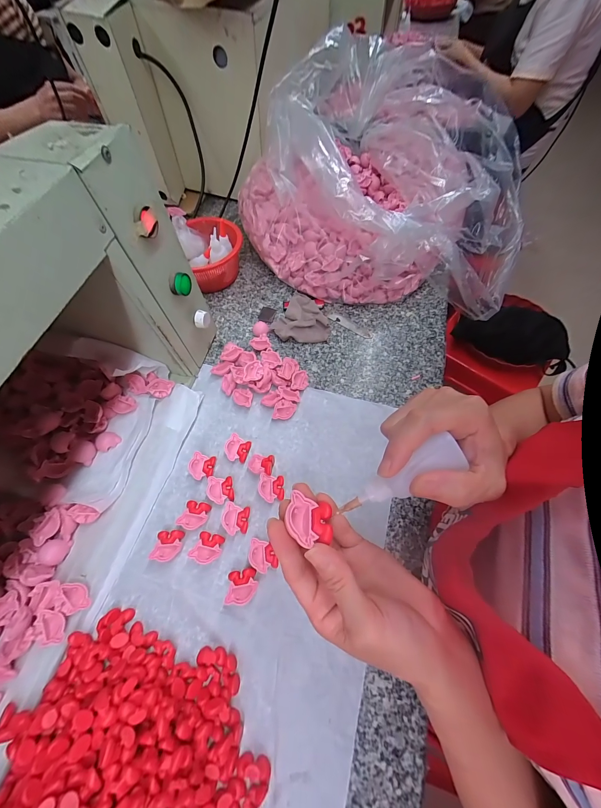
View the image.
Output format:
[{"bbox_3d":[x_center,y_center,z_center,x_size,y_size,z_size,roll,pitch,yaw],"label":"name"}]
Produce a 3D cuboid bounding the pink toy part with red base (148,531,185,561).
[{"bbox_3d":[-0.161,0.173,0.353,0.031,0.017,0.034,4,63,3],"label":"pink toy part with red base"}]

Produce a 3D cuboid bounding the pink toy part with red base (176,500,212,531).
[{"bbox_3d":[-0.134,0.142,0.368,0.033,0.015,0.034,14,64,9],"label":"pink toy part with red base"}]

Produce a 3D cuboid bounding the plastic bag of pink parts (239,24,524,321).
[{"bbox_3d":[0.189,-0.448,0.547,0.514,0.203,0.558,22,65,12],"label":"plastic bag of pink parts"}]

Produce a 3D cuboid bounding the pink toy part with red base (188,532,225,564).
[{"bbox_3d":[-0.111,0.175,0.350,0.031,0.017,0.033,20,65,11],"label":"pink toy part with red base"}]

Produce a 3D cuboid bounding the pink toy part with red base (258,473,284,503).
[{"bbox_3d":[-0.038,0.111,0.380,0.033,0.015,0.034,5,63,4],"label":"pink toy part with red base"}]

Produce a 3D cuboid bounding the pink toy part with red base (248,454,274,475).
[{"bbox_3d":[-0.054,0.083,0.394,0.036,0.022,0.028,9,63,6],"label":"pink toy part with red base"}]

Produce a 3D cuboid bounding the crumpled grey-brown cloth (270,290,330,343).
[{"bbox_3d":[0.001,-0.153,0.514,0.098,0.022,0.095,1,62,2],"label":"crumpled grey-brown cloth"}]

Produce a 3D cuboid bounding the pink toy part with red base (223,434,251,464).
[{"bbox_3d":[-0.089,0.064,0.407,0.033,0.017,0.034,22,65,12],"label":"pink toy part with red base"}]

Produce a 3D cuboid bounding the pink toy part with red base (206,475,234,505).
[{"bbox_3d":[-0.105,0.113,0.382,0.032,0.015,0.035,-9,63,-3],"label":"pink toy part with red base"}]

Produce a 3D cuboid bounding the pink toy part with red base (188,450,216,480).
[{"bbox_3d":[-0.134,0.087,0.397,0.035,0.017,0.035,14,64,9],"label":"pink toy part with red base"}]

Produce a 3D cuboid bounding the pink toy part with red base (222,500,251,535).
[{"bbox_3d":[-0.081,0.146,0.365,0.032,0.015,0.036,4,63,4],"label":"pink toy part with red base"}]

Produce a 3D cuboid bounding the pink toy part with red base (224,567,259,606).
[{"bbox_3d":[-0.066,0.208,0.330,0.034,0.013,0.034,-4,62,0],"label":"pink toy part with red base"}]

